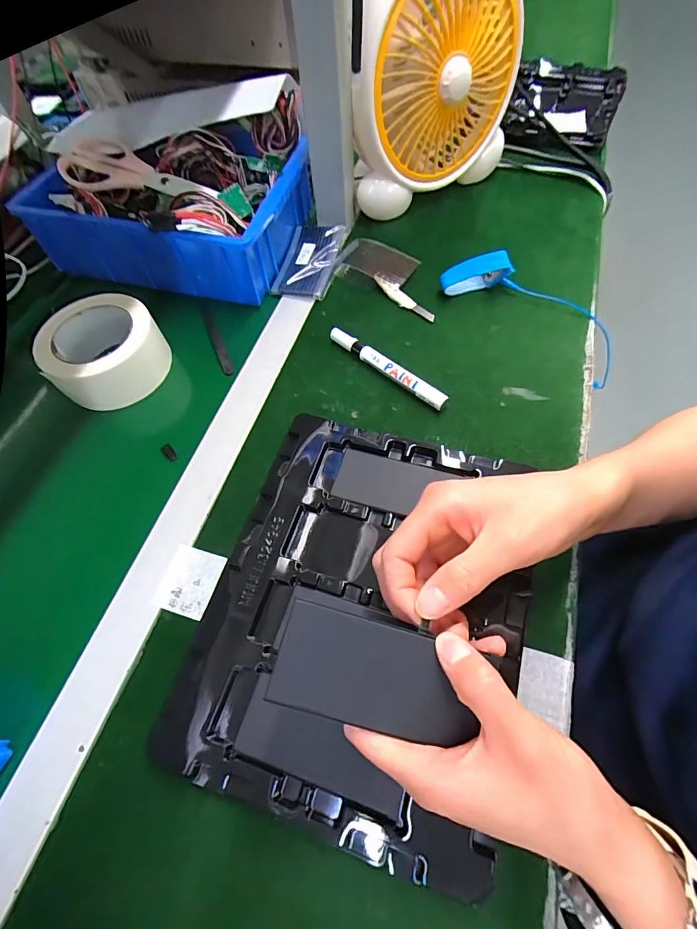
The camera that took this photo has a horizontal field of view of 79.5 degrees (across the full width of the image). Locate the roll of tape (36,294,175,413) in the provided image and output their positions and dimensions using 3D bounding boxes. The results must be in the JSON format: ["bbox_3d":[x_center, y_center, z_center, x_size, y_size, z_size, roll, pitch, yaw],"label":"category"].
[{"bbox_3d":[-0.243,-0.116,0.427,0.108,0.049,0.112,-1,62,2],"label":"roll of tape"}]

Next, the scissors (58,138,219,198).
[{"bbox_3d":[-0.230,-0.328,0.464,0.176,0.013,0.062,6,82,3],"label":"scissors"}]

